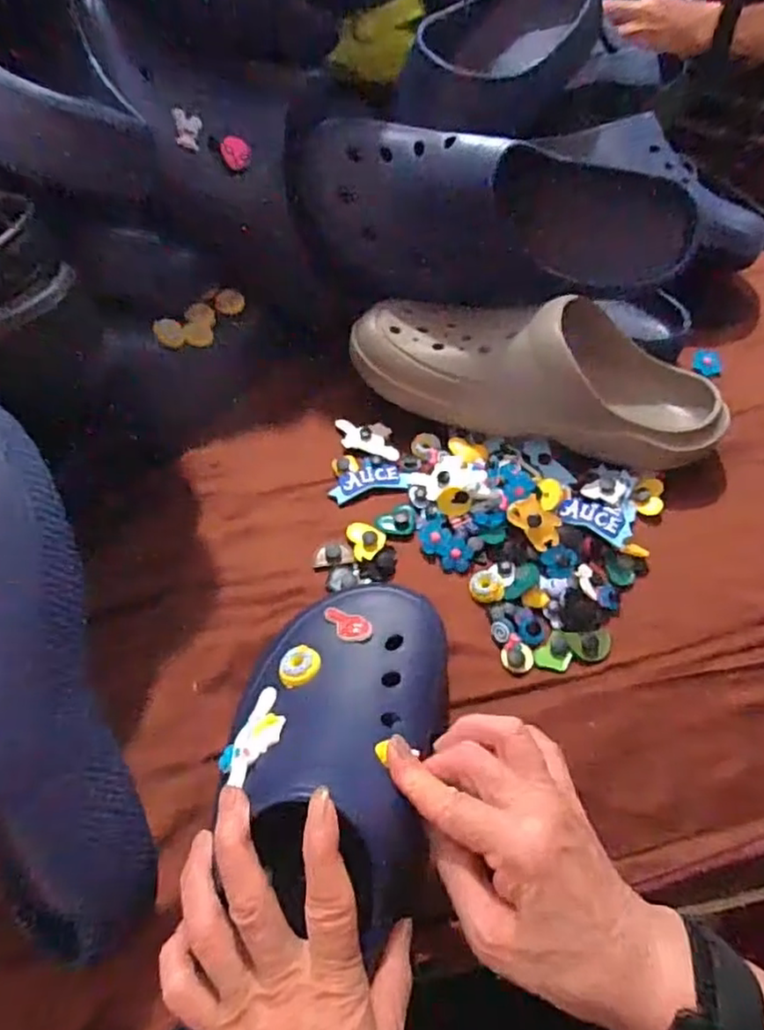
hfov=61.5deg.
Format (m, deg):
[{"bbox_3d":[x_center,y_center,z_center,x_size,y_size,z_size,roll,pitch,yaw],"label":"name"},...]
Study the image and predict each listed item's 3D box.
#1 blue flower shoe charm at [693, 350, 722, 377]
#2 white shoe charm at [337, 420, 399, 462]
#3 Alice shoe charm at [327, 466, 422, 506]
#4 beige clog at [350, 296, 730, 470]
[{"bbox_3d":[0.289,-0.136,0.569,0.023,0.009,0.028,16,62,11],"label":"blue flower shoe charm"},{"bbox_3d":[-0.011,-0.064,0.525,0.057,0.005,0.029,16,59,11],"label":"white shoe charm"},{"bbox_3d":[-0.007,-0.027,0.498,0.066,0.004,0.024,-11,58,-6],"label":"Alice shoe charm"},{"bbox_3d":[0.116,-0.104,0.493,0.286,0.089,0.092,10,58,8],"label":"beige clog"}]

